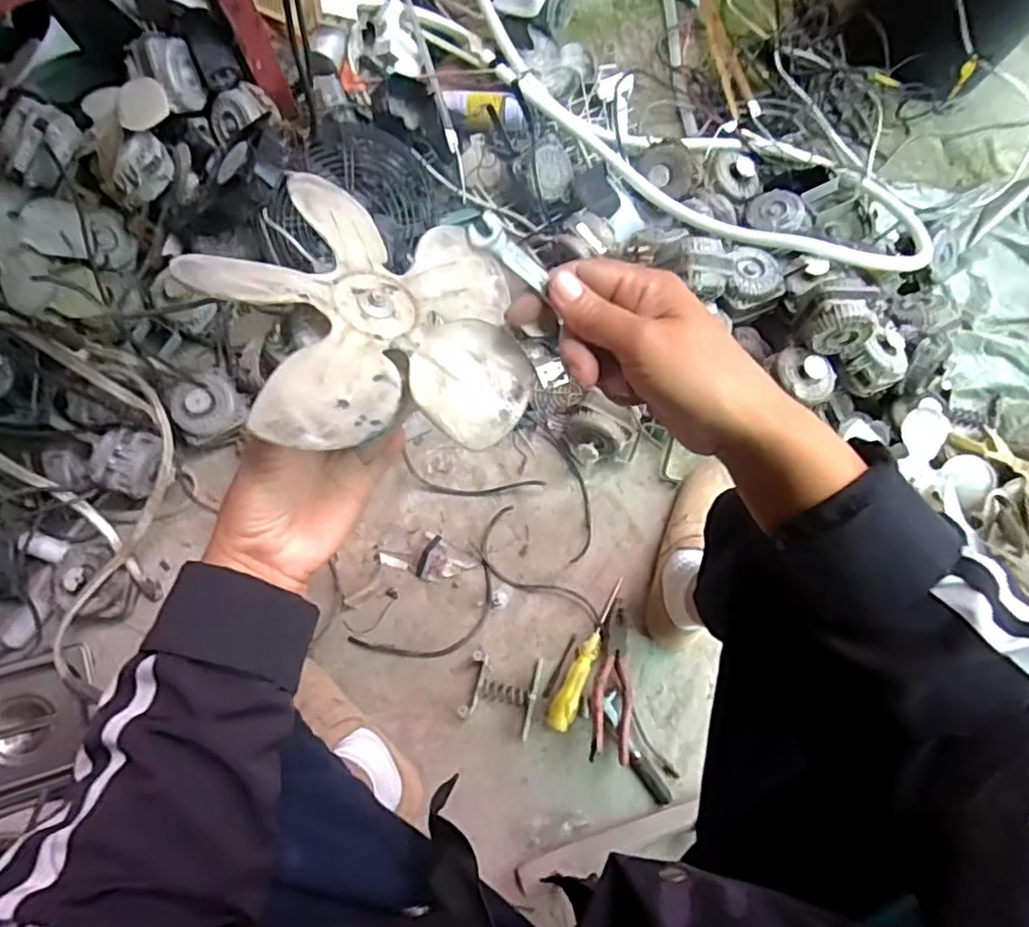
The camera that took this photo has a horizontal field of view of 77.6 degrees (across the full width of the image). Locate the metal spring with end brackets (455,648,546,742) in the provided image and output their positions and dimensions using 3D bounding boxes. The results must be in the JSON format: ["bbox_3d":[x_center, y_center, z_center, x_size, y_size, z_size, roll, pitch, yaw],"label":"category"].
[{"bbox_3d":[-0.016,0.281,0.795,0.089,0.017,0.089,14,75,2],"label":"metal spring with end brackets"}]

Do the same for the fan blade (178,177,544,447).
[{"bbox_3d":[-0.076,-0.085,0.354,0.176,0.040,0.171,-3,64,-26],"label":"fan blade"}]

